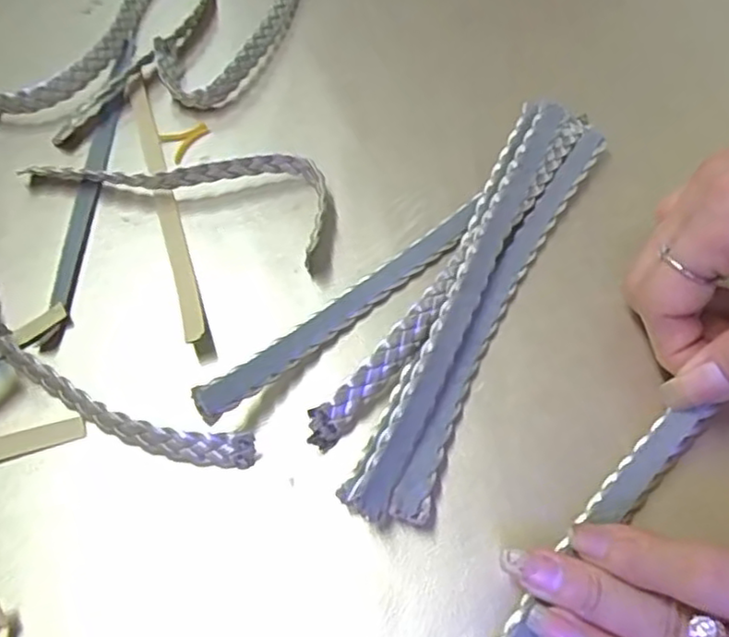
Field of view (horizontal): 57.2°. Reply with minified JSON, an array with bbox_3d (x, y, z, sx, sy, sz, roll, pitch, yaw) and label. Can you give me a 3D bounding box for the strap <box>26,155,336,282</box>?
[{"bbox_3d":[-0.076,-0.063,0.296,0.142,0.016,0.048,20,61,15],"label":"strap"}]

